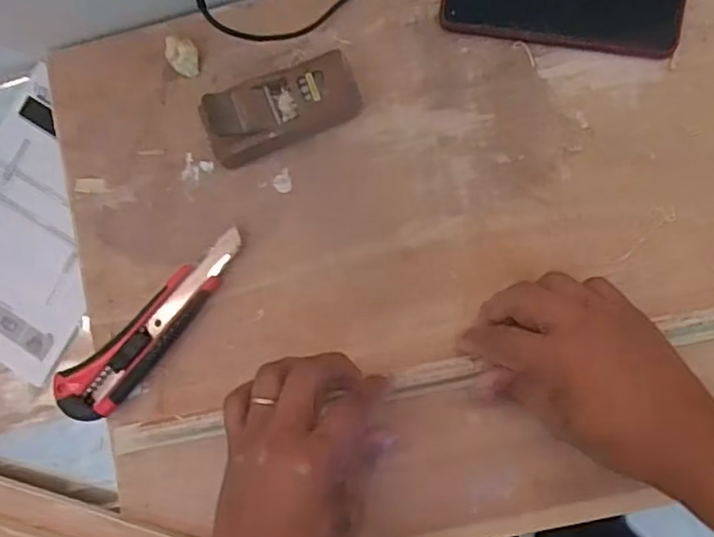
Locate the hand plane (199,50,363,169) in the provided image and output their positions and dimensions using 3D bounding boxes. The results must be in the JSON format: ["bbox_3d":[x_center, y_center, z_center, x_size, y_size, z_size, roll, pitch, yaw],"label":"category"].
[{"bbox_3d":[-0.053,-0.112,0.446,0.106,0.046,0.051,-25,82,5],"label":"hand plane"}]

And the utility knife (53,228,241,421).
[{"bbox_3d":[-0.138,0.042,0.456,0.165,0.020,0.039,-43,81,2],"label":"utility knife"}]

